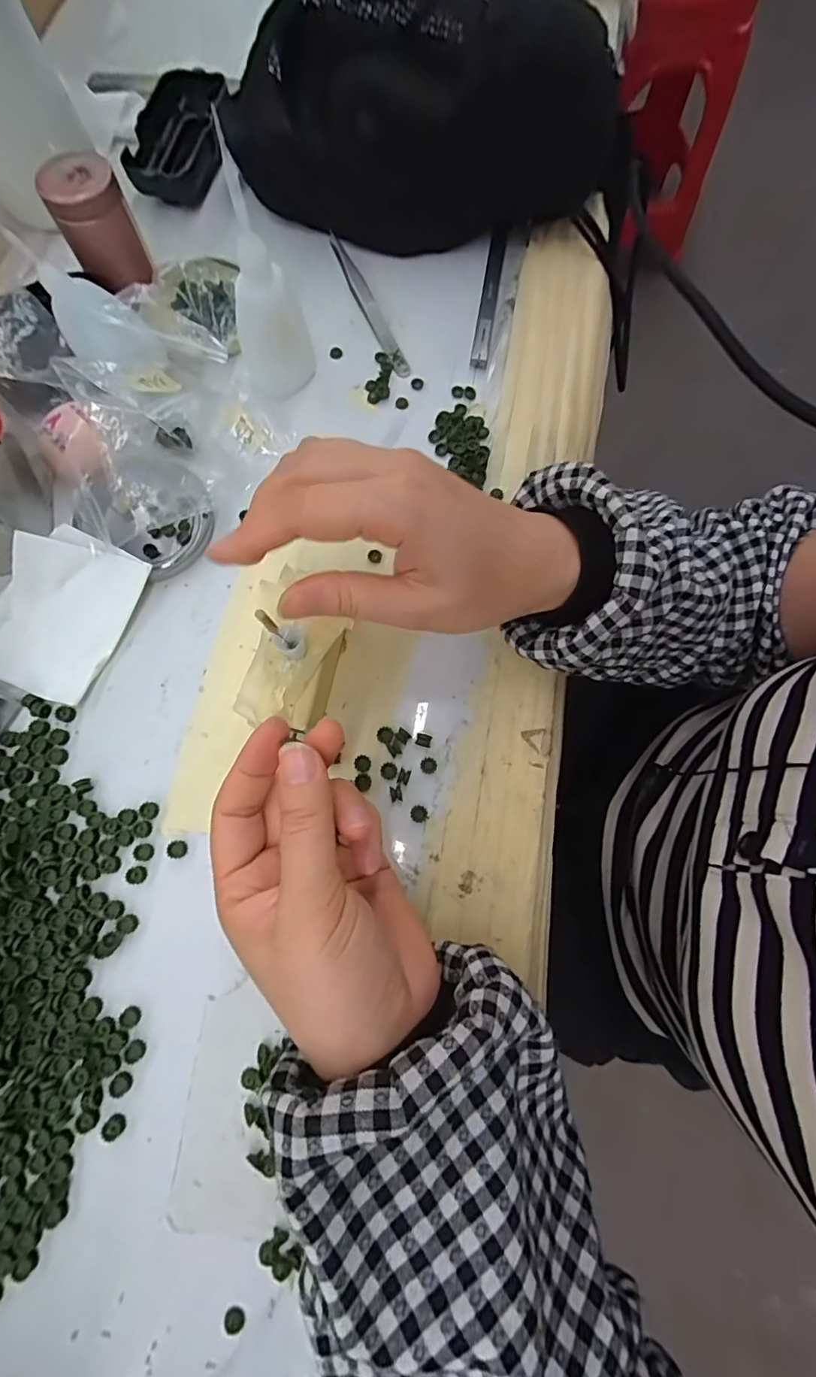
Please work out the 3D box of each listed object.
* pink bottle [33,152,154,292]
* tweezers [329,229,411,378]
[{"bbox_3d":[-0.194,-0.292,0.314,0.042,0.050,0.035,-18,76,-5],"label":"pink bottle"},{"bbox_3d":[-0.028,-0.266,0.344,0.013,0.006,0.131,-22,77,-6],"label":"tweezers"}]

